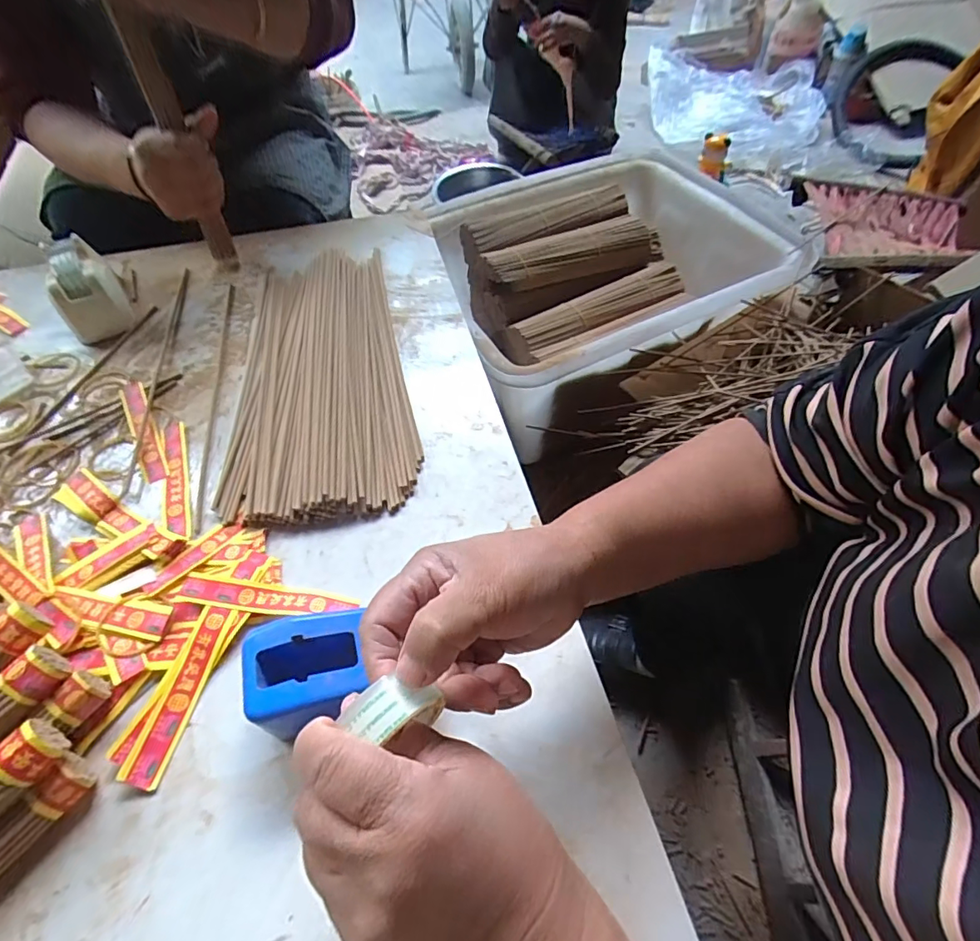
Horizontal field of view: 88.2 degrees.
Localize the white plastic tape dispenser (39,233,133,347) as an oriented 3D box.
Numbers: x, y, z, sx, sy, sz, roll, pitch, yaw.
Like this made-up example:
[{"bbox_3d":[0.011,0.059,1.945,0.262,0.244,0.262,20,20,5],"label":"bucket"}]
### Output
[{"bbox_3d":[-0.418,-0.193,0.522,0.055,0.064,0.114,-28,59,-18],"label":"white plastic tape dispenser"}]

